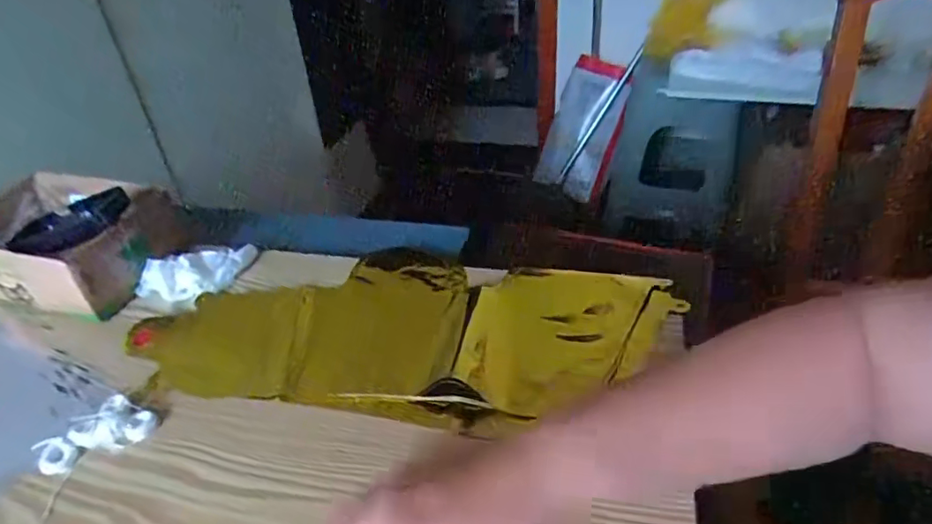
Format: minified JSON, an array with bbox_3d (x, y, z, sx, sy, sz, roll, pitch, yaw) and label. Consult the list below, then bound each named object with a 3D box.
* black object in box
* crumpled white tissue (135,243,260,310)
[{"bbox_3d":[-0.366,-0.036,0.536,0.127,0.026,0.034,-20,35,9],"label":"black object in box"},{"bbox_3d":[-0.258,0.009,0.552,0.107,0.027,0.054,-17,37,-15],"label":"crumpled white tissue"}]

